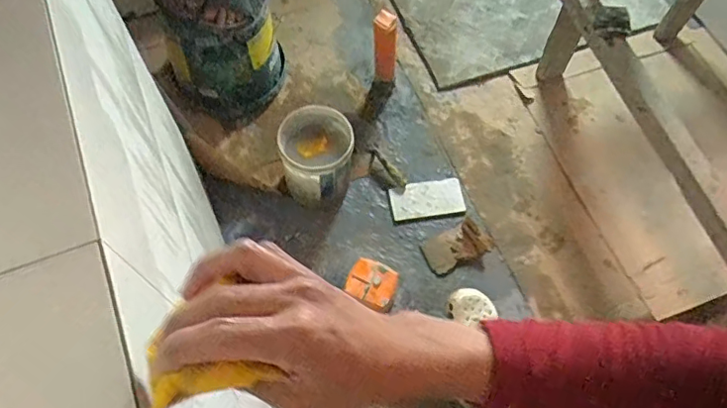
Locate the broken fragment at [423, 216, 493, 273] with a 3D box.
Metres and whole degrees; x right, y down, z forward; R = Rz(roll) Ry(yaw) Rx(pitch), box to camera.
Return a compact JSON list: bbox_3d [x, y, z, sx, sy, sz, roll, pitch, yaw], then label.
[{"bbox_3d":[0.233,0.112,1.356,0.155,0.017,0.116,-26,68,-13],"label":"broken fragment"}]

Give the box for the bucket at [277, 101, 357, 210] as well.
[{"bbox_3d":[-0.111,-0.110,1.380,0.179,0.191,0.182,-11,65,-6],"label":"bucket"}]

